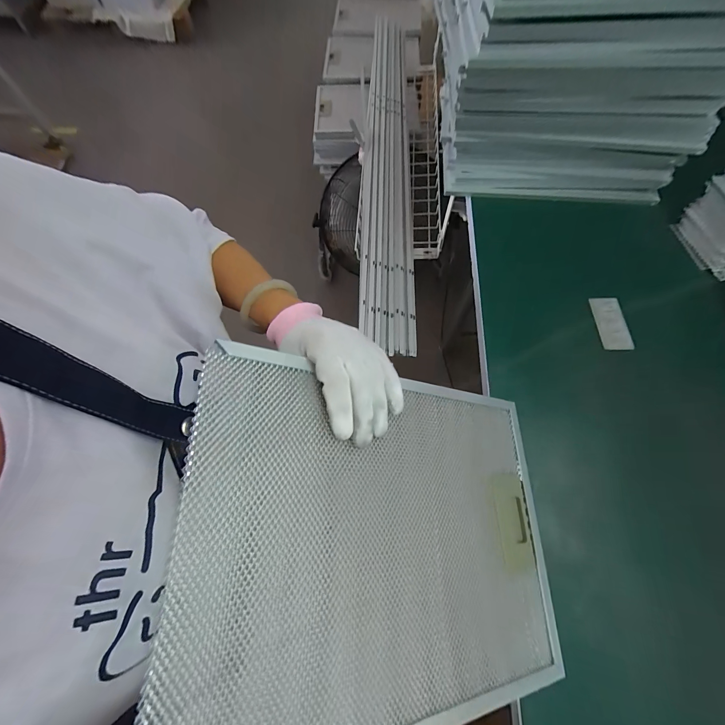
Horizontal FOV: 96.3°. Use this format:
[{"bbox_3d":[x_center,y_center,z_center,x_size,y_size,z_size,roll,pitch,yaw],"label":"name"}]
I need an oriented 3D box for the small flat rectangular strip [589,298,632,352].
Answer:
[{"bbox_3d":[0.336,-0.053,0.440,0.041,0.005,0.076,0,72,-2],"label":"small flat rectangular strip"}]

